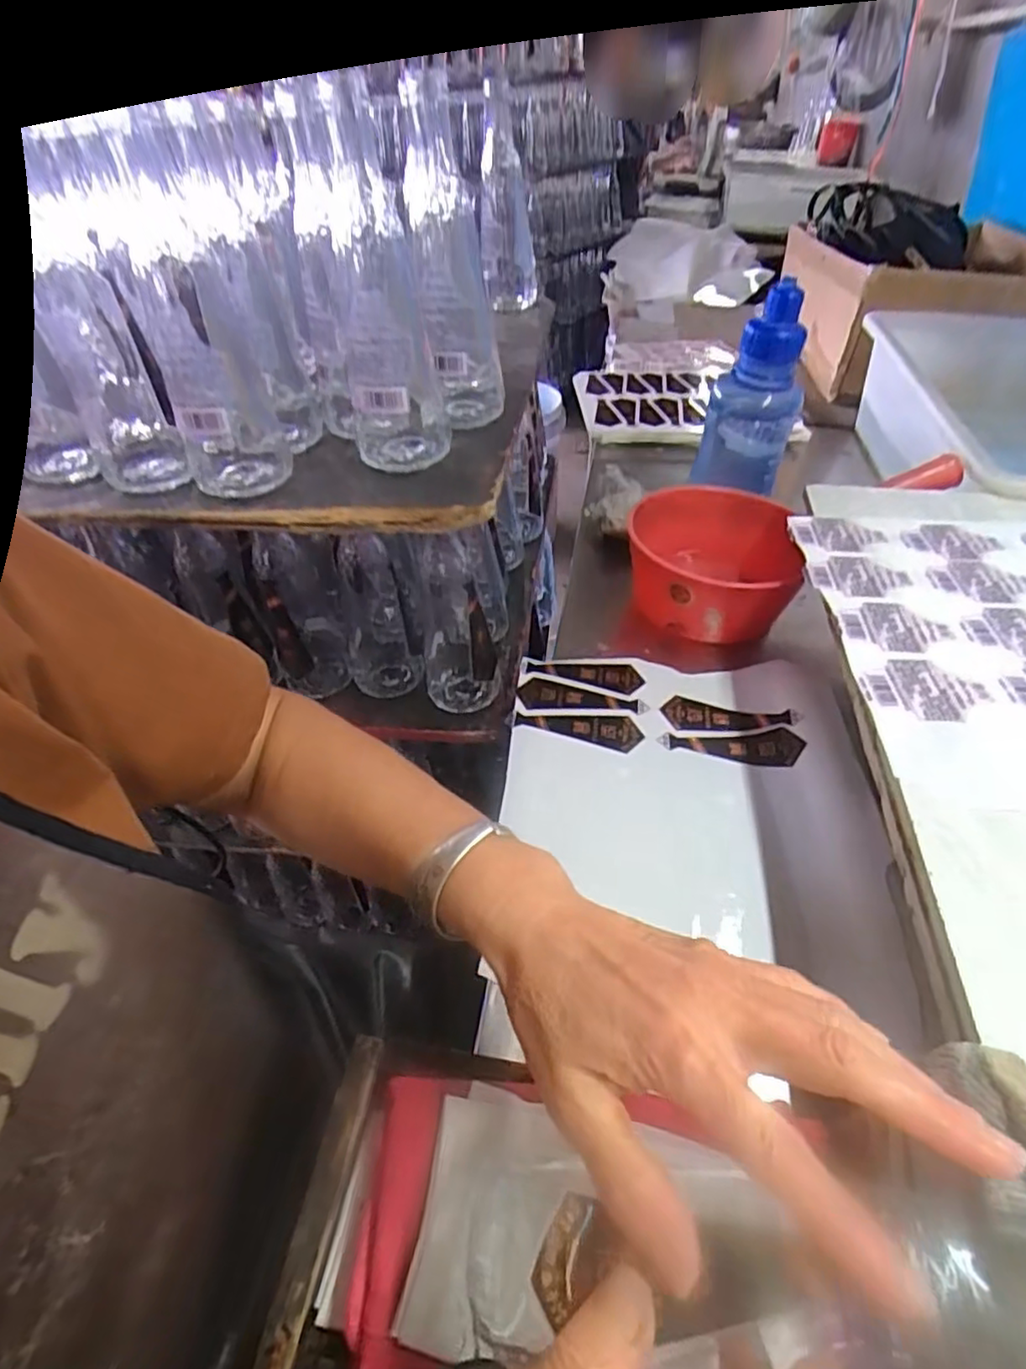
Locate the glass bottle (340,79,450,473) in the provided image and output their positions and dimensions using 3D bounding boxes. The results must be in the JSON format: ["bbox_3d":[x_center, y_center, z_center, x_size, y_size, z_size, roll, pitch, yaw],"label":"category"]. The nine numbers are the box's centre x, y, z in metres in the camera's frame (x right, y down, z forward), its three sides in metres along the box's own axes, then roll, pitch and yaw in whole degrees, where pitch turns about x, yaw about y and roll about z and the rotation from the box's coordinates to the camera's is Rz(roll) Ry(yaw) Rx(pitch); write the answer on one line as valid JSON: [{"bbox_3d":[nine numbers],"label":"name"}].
[{"bbox_3d":[-0.083,-0.237,0.410,0.069,0.190,0.076,-10,43,-5],"label":"glass bottle"}]

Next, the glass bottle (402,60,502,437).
[{"bbox_3d":[-0.038,-0.276,0.441,0.058,0.196,0.056,-6,43,-2],"label":"glass bottle"}]

